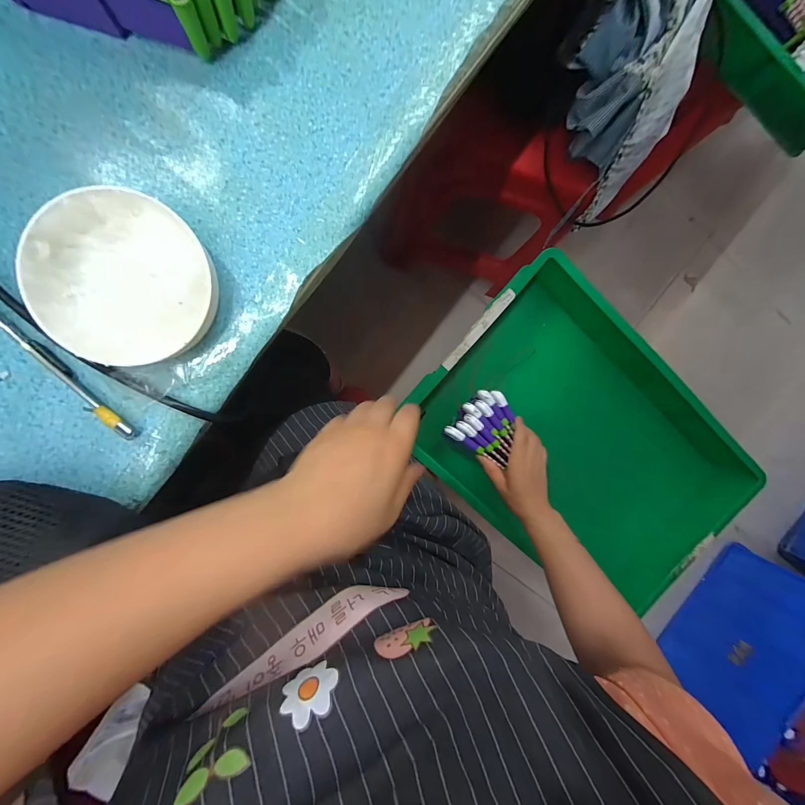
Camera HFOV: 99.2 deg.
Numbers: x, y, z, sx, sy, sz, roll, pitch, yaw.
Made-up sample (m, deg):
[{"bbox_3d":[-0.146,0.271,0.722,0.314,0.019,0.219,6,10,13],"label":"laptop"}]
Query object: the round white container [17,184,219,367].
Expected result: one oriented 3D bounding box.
[{"bbox_3d":[-0.179,-0.079,0.225,0.104,0.027,0.101,-1,97,-6],"label":"round white container"}]

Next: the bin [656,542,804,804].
[{"bbox_3d":[1.179,0.857,1.061,0.476,0.349,0.594,29,93,-8],"label":"bin"}]

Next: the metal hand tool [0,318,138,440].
[{"bbox_3d":[-0.233,-0.021,0.235,0.010,0.013,0.120,-40,99,0],"label":"metal hand tool"}]

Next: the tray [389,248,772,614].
[{"bbox_3d":[0.314,0.056,0.581,0.554,0.118,0.301,42,91,-9],"label":"tray"}]

